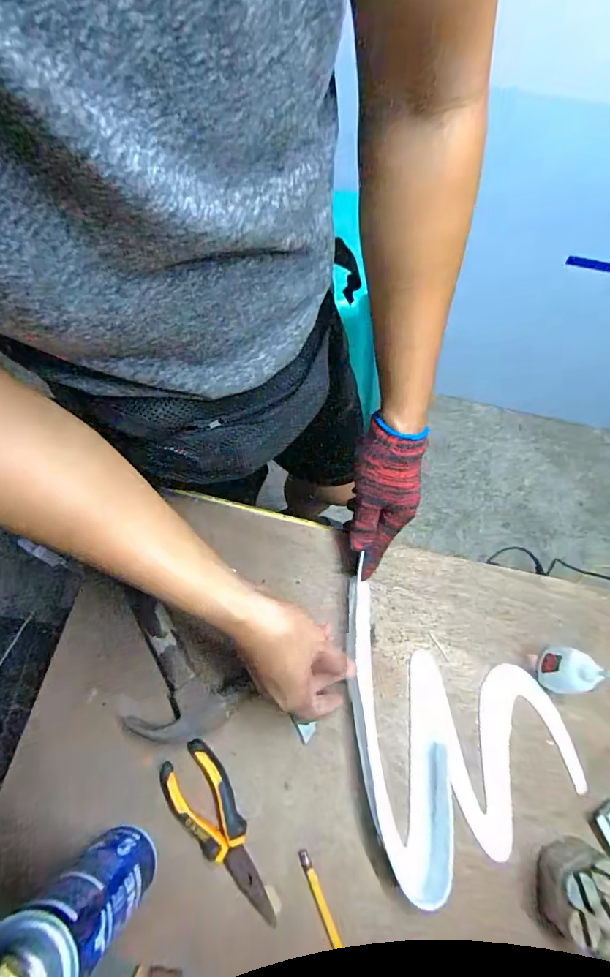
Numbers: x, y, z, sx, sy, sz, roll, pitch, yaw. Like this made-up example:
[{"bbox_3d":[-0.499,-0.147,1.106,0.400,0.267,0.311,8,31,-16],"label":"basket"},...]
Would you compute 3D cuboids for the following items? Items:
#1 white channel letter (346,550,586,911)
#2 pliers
[{"bbox_3d":[0.152,0.211,0.449,0.207,0.046,0.267,-11,70,-5],"label":"white channel letter"},{"bbox_3d":[-0.080,0.319,0.412,0.055,0.011,0.156,-30,73,-12],"label":"pliers"}]

